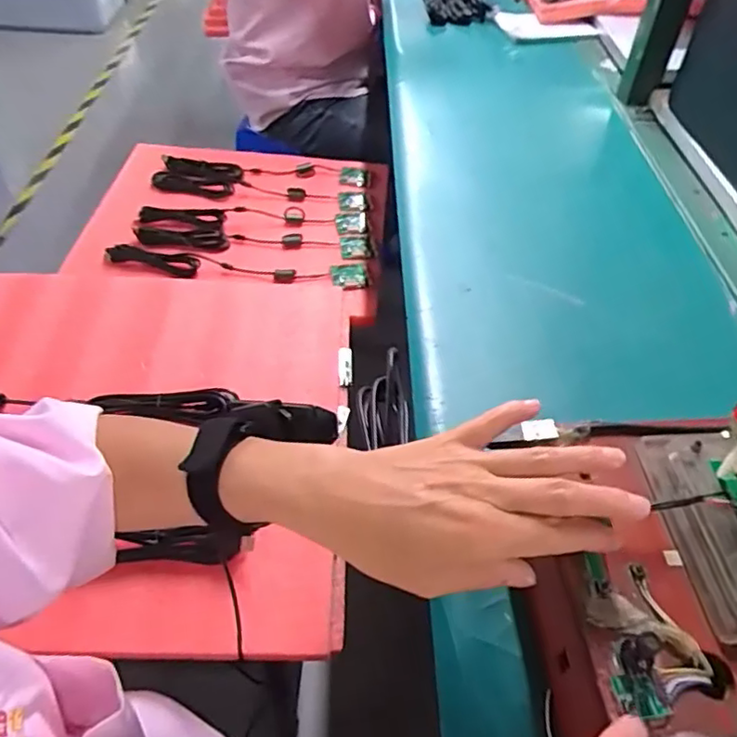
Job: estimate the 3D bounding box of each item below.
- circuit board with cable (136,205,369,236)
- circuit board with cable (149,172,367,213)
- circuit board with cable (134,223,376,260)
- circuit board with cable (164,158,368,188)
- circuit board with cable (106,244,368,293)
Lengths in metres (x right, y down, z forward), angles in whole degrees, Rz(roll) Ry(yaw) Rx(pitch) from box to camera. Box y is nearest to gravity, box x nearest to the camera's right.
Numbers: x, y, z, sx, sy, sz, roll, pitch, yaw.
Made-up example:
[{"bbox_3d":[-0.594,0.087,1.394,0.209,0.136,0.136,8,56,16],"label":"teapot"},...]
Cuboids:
[{"bbox_3d":[-0.191,-0.258,1.040,0.379,0.034,0.067,-2,48,-5],"label":"circuit board with cable"},{"bbox_3d":[-0.197,-0.319,1.098,0.383,0.030,0.075,2,48,-1],"label":"circuit board with cable"},{"bbox_3d":[-0.183,-0.207,0.993,0.379,0.025,0.074,-2,48,-4],"label":"circuit board with cable"},{"bbox_3d":[-0.188,-0.371,1.138,0.382,0.030,0.078,-2,48,-5],"label":"circuit board with cable"},{"bbox_3d":[-0.204,-0.164,0.953,0.402,0.026,0.069,5,48,2],"label":"circuit board with cable"}]

